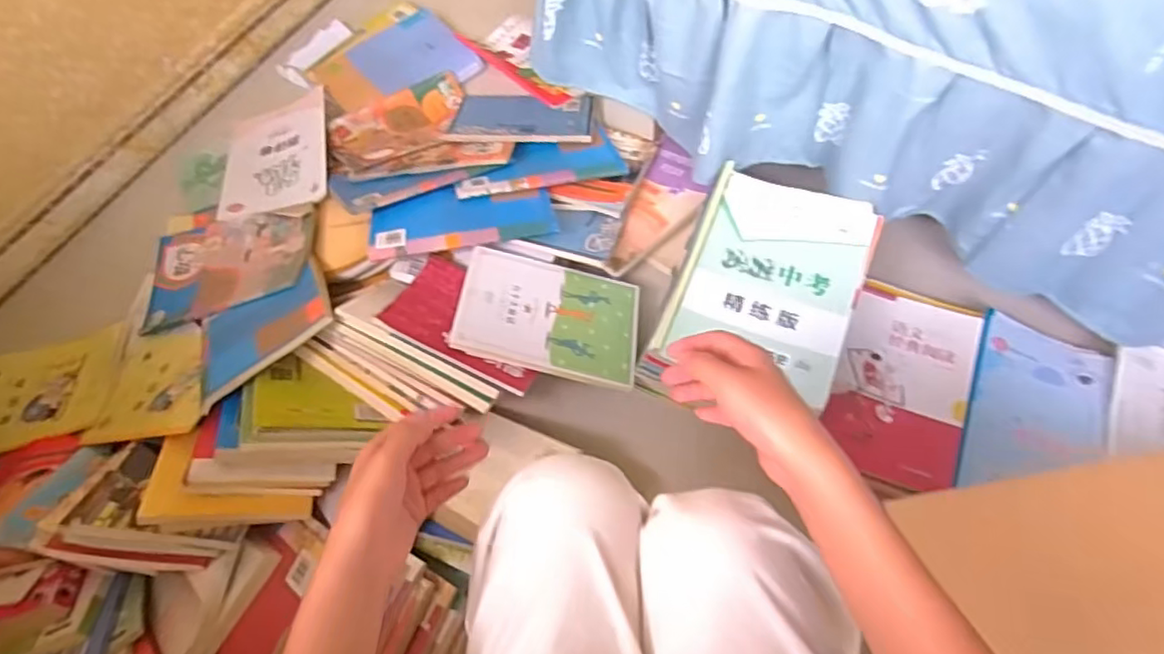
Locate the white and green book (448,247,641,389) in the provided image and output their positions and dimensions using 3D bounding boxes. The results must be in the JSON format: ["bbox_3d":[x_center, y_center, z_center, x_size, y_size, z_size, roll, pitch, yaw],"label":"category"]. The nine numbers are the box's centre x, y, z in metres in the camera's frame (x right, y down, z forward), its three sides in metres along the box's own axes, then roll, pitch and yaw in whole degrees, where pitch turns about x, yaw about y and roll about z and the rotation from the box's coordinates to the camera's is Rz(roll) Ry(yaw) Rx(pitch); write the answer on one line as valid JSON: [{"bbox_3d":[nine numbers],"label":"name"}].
[{"bbox_3d":[-0.041,-0.016,0.833,0.235,0.010,0.169,14,54,-11],"label":"white and green book"}]

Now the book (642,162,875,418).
[{"bbox_3d":[0.236,-0.064,0.792,0.205,0.026,0.293,22,66,11],"label":"book"}]

